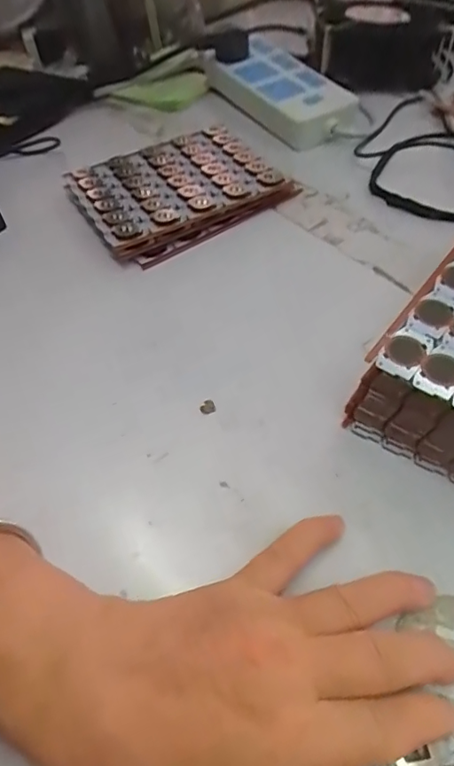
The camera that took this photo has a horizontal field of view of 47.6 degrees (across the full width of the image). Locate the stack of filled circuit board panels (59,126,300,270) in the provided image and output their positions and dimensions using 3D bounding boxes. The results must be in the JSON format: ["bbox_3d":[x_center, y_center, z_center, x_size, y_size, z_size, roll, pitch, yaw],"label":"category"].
[{"bbox_3d":[-0.040,-0.156,0.414,0.151,0.022,0.112,-29,56,-16],"label":"stack of filled circuit board panels"}]

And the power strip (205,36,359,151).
[{"bbox_3d":[0.047,-0.276,0.489,0.078,0.033,0.164,-28,56,-16],"label":"power strip"}]

